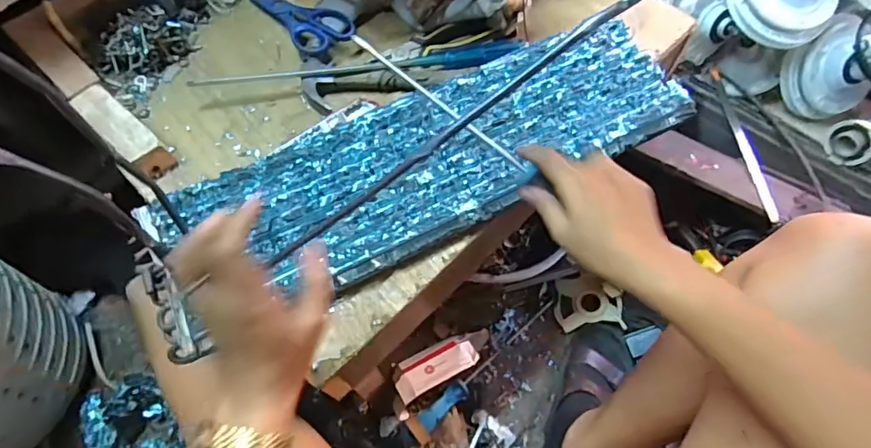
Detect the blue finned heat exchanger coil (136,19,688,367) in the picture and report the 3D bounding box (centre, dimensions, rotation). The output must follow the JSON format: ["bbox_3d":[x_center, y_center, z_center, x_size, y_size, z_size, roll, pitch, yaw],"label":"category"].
[{"bbox_3d":[-0.009,-0.075,0.544,0.573,0.027,0.185,-25,65,-13],"label":"blue finned heat exchanger coil"}]

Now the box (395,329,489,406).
[{"bbox_3d":[0.011,0.204,0.764,0.156,0.042,0.061,-27,66,-14],"label":"box"}]

